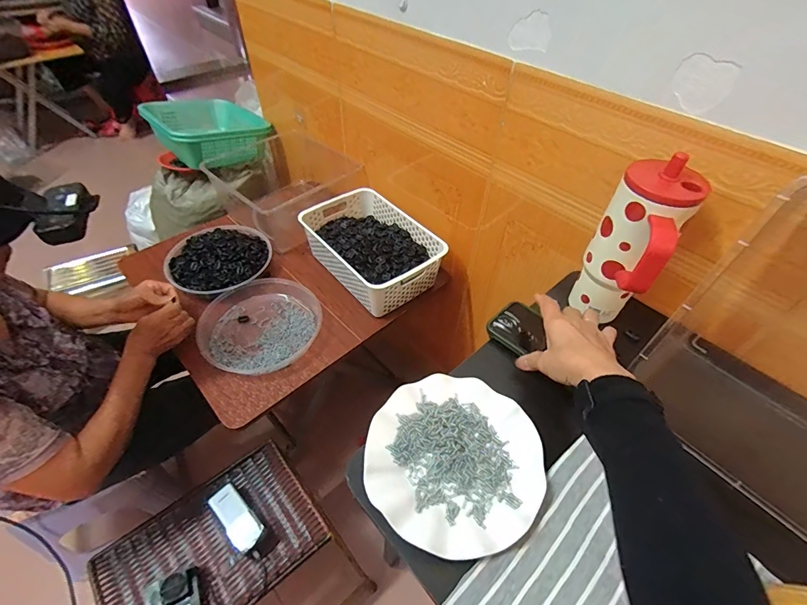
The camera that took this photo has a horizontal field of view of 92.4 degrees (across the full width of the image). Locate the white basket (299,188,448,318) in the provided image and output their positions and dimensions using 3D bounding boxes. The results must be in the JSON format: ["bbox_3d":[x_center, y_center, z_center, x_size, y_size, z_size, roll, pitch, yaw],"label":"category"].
[{"bbox_3d":[-0.073,-0.126,0.881,0.201,0.096,0.306,-31,56,-26],"label":"white basket"}]

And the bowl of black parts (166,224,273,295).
[{"bbox_3d":[-0.423,-0.103,0.880,0.221,0.055,0.206,1,49,-1],"label":"bowl of black parts"}]

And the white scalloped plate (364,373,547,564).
[{"bbox_3d":[0.053,0.165,0.412,0.176,0.022,0.176,1,49,-1],"label":"white scalloped plate"}]

